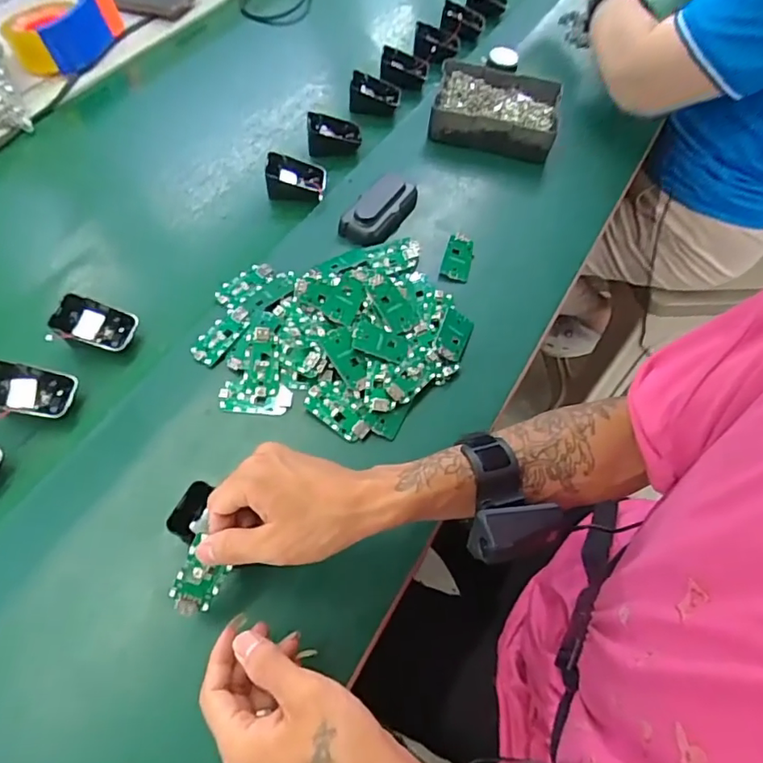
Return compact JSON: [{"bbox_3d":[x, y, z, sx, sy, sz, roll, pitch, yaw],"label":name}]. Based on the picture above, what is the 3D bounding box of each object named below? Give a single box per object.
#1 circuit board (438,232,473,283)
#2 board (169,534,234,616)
[{"bbox_3d":[0.086,-0.138,0.596,0.032,0.009,0.060,21,67,-5],"label":"circuit board"},{"bbox_3d":[-0.126,0.136,0.376,0.030,0.004,0.060,25,102,-11],"label":"board"}]

